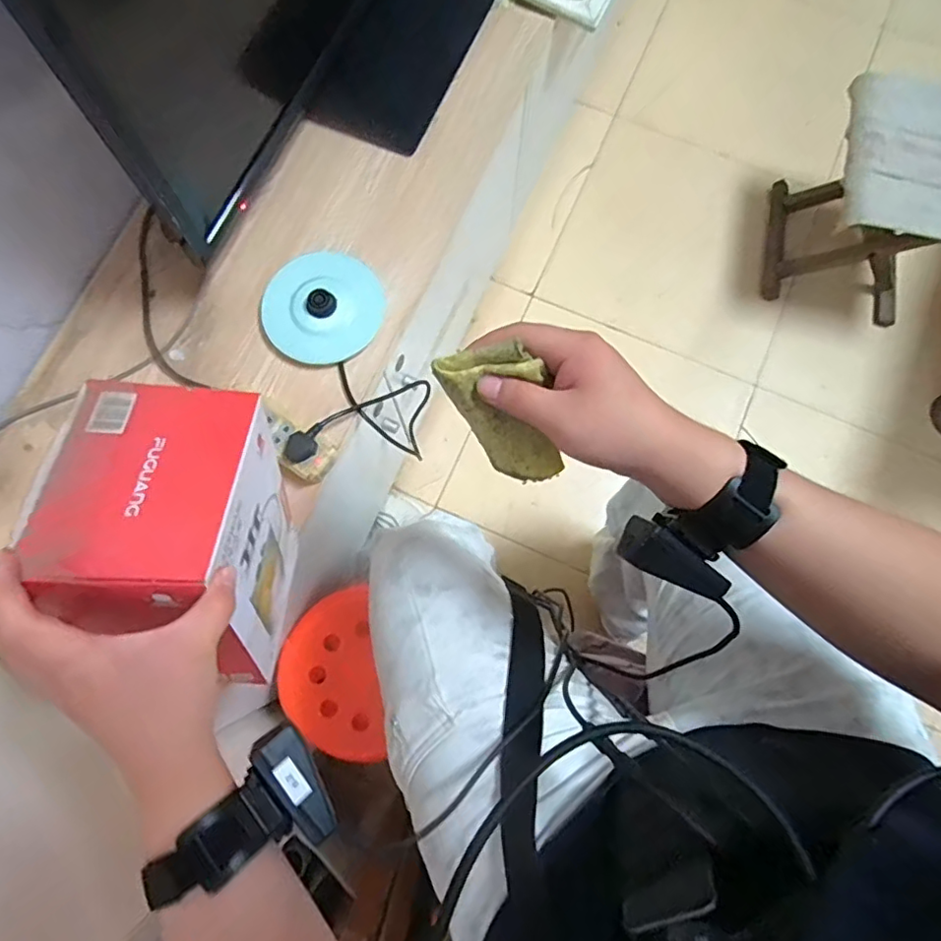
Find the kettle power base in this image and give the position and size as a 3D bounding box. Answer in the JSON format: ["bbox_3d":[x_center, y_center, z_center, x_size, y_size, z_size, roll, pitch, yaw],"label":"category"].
[{"bbox_3d":[-0.190,-0.210,0.749,0.150,0.040,0.145,0,78,0],"label":"kettle power base"}]

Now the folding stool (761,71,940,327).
[{"bbox_3d":[0.833,-0.524,1.154,0.298,0.349,0.304,15,78,3],"label":"folding stool"}]

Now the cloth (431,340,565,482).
[{"bbox_3d":[0.024,-0.036,0.373,0.050,0.041,0.104,-36,125,-8],"label":"cloth"}]

